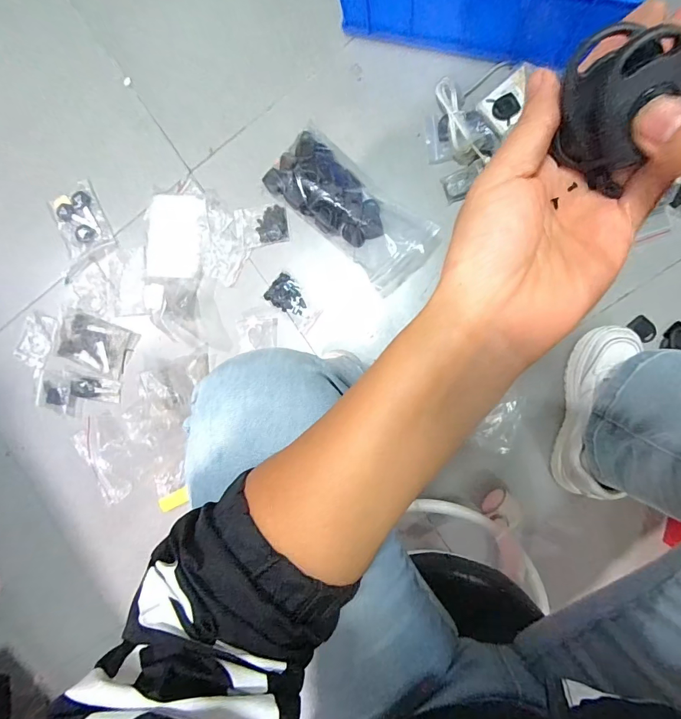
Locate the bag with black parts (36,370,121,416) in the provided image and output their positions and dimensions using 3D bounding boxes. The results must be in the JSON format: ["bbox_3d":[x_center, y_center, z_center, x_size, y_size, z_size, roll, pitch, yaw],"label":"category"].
[{"bbox_3d":[-0.490,0.064,0.726,0.159,0.023,0.079,8,90,6],"label":"bag with black parts"}]

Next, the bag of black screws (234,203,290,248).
[{"bbox_3d":[-0.136,-0.230,0.677,0.092,0.005,0.068,-6,89,6],"label":"bag of black screws"}]

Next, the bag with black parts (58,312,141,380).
[{"bbox_3d":[-0.451,-0.027,0.720,0.139,0.013,0.091,20,91,6],"label":"bag with black parts"}]

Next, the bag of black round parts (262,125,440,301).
[{"bbox_3d":[0.014,-0.244,0.636,0.286,0.050,0.122,43,94,5],"label":"bag of black round parts"}]

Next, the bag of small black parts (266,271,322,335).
[{"bbox_3d":[-0.079,-0.098,0.677,0.099,0.011,0.057,43,94,5],"label":"bag of small black parts"}]

